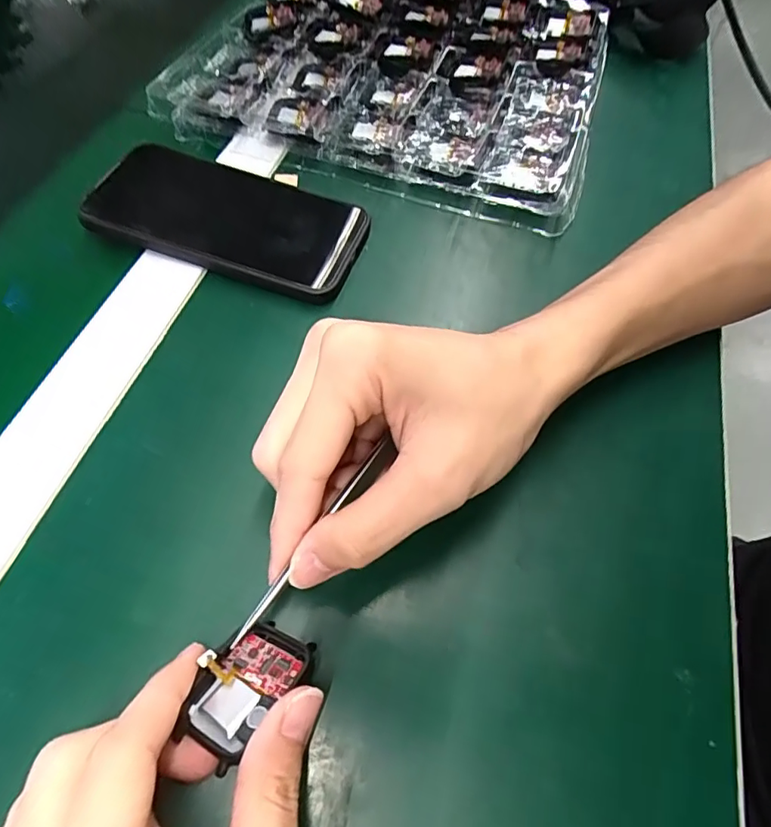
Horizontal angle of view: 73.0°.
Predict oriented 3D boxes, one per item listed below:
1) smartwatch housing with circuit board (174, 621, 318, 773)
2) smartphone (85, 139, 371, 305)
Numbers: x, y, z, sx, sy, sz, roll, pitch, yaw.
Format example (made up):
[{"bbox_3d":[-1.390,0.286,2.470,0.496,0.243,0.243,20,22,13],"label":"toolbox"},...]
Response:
[{"bbox_3d":[-0.051,0.097,0.188,0.033,0.005,0.045,14,42,31],"label":"smartwatch housing with circuit board"},{"bbox_3d":[-0.095,-0.120,0.316,0.162,0.011,0.080,18,61,6],"label":"smartphone"}]

